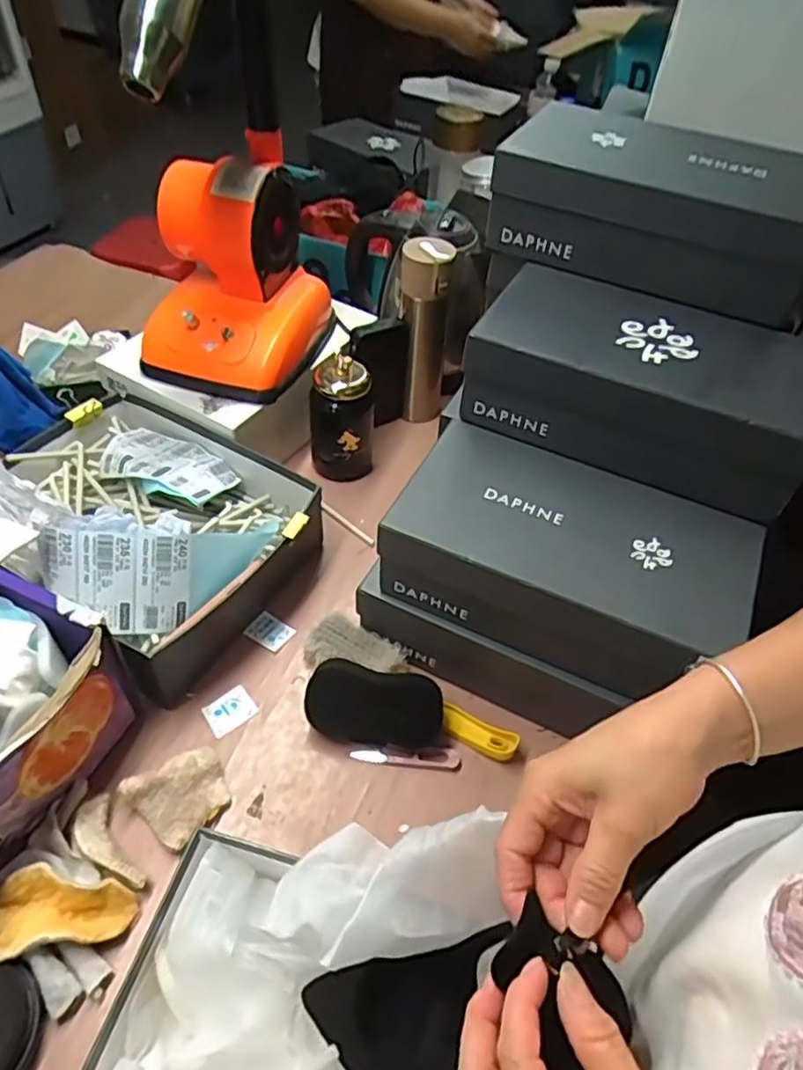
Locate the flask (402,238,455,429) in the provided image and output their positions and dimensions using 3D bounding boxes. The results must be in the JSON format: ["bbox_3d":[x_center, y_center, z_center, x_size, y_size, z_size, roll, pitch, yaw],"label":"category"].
[{"bbox_3d":[0.028,-0.260,0.879,0.066,0.234,0.057,4,49,-1],"label":"flask"}]

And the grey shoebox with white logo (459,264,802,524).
[{"bbox_3d":[0.224,-0.145,0.628,0.293,0.098,0.156,22,51,14],"label":"grey shoebox with white logo"}]

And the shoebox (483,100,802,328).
[{"bbox_3d":[0.255,-0.329,0.661,0.304,0.111,0.161,22,51,14],"label":"shoebox"}]

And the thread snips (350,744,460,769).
[{"bbox_3d":[0.004,0.206,0.630,0.099,0.012,0.017,6,49,0],"label":"thread snips"}]

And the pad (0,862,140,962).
[{"bbox_3d":[-0.255,0.282,0.509,0.104,0.013,0.056,11,46,-23],"label":"pad"}]

